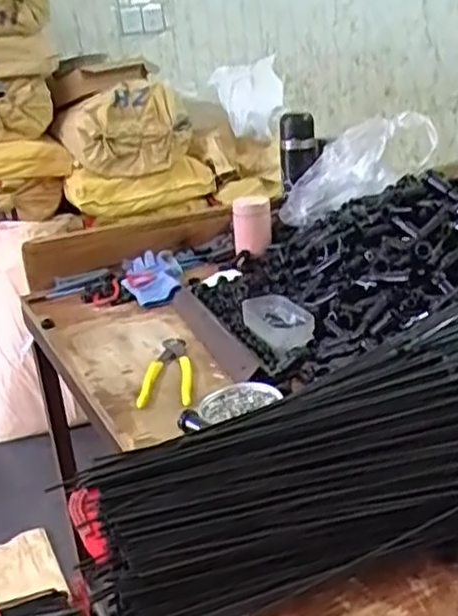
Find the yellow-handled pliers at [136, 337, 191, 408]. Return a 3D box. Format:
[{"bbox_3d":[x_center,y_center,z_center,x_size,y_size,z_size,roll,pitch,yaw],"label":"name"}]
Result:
[{"bbox_3d":[-0.073,0.073,0.888,0.060,0.012,0.158,-3,22,5],"label":"yellow-handled pliers"}]

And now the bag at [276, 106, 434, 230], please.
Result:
[{"bbox_3d":[0.203,-0.227,1.197,0.287,0.108,0.063,-33,11,23],"label":"bag"}]

